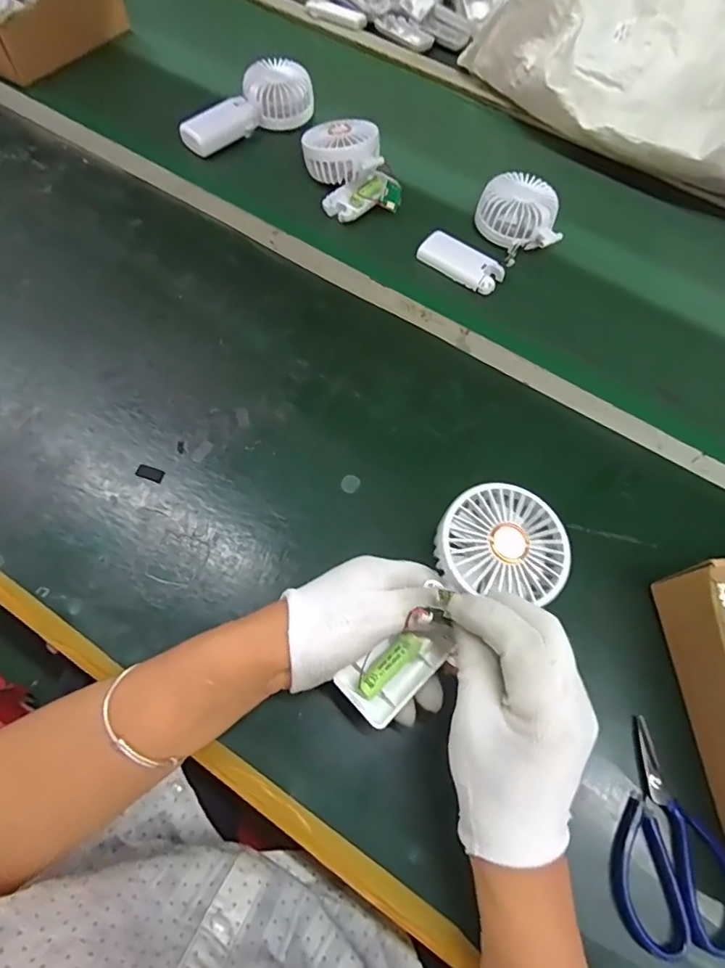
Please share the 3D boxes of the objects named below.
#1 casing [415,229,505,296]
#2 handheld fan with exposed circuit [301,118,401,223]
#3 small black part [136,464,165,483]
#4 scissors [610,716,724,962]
[{"bbox_3d":[0.107,-0.243,0.549,0.095,0.020,0.039,32,64,10],"label":"casing"},{"bbox_3d":[-0.012,-0.361,0.575,0.086,0.045,0.112,-19,67,-15],"label":"handheld fan with exposed circuit"},{"bbox_3d":[-0.179,-0.009,0.421,0.023,0.004,0.012,18,63,3],"label":"small black part"},{"bbox_3d":[0.194,0.227,0.324,0.074,0.009,0.123,-5,64,-8],"label":"scissors"}]

